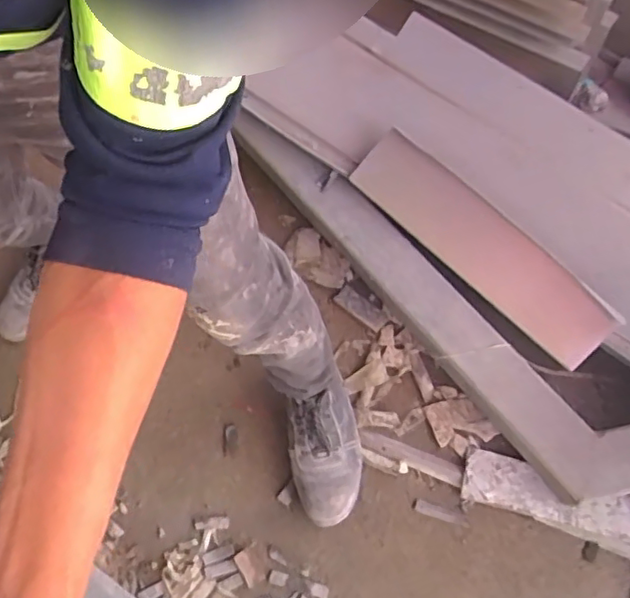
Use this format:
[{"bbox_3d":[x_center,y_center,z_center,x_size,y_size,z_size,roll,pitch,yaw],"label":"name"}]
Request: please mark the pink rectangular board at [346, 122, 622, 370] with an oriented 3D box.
[{"bbox_3d":[0.295,-0.098,1.078,0.525,0.032,0.126,44,111,10],"label":"pink rectangular board"}]

